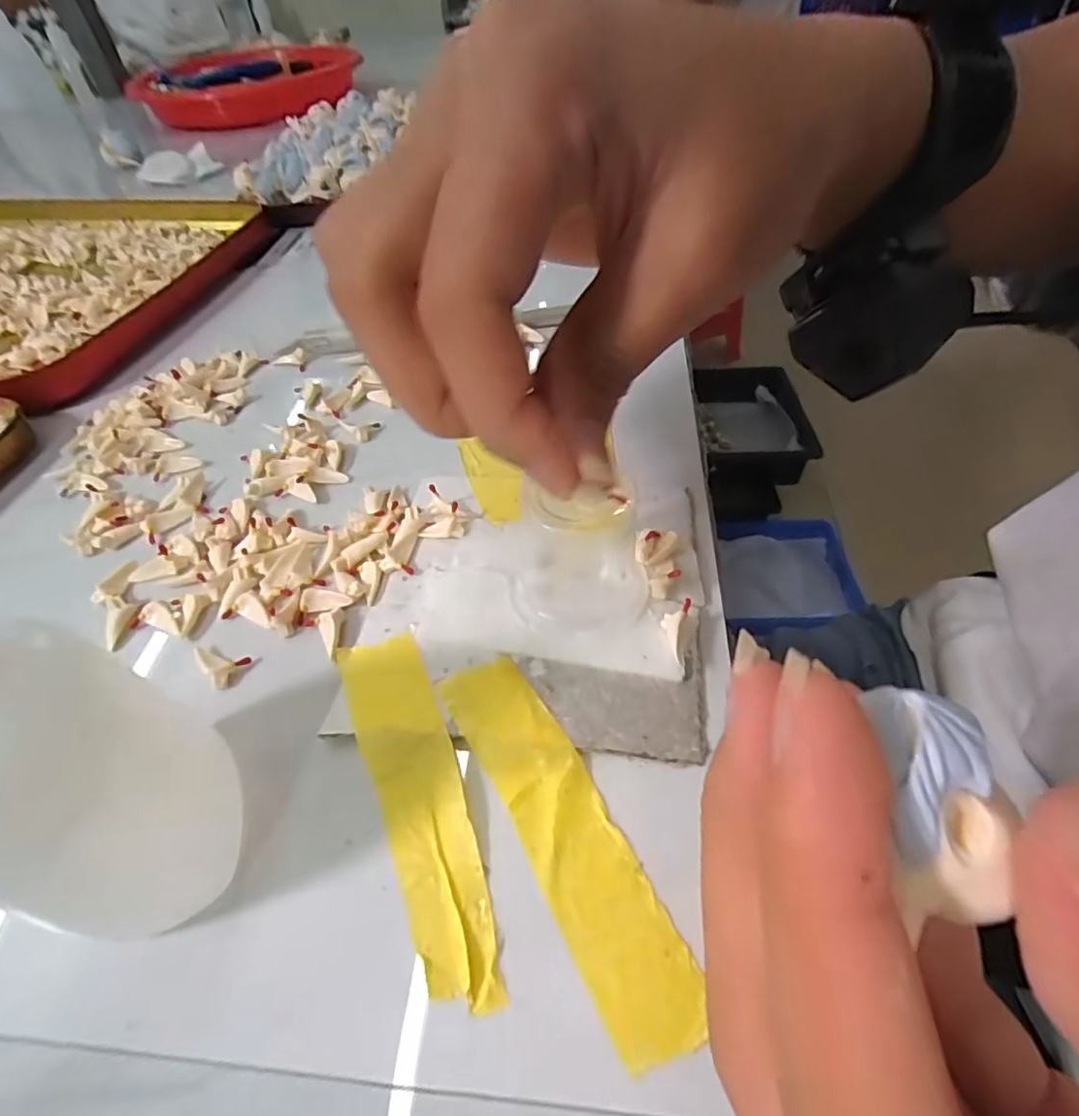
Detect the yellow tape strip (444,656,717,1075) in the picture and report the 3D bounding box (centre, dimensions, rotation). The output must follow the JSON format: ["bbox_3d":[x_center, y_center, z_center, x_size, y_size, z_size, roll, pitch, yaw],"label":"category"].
[{"bbox_3d":[0.005,0.056,0.124,0.020,0.004,0.083,-25,53,-17],"label":"yellow tape strip"}]

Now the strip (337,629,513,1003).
[{"bbox_3d":[-0.027,0.051,0.130,0.019,0.004,0.083,-21,52,-14],"label":"strip"}]

